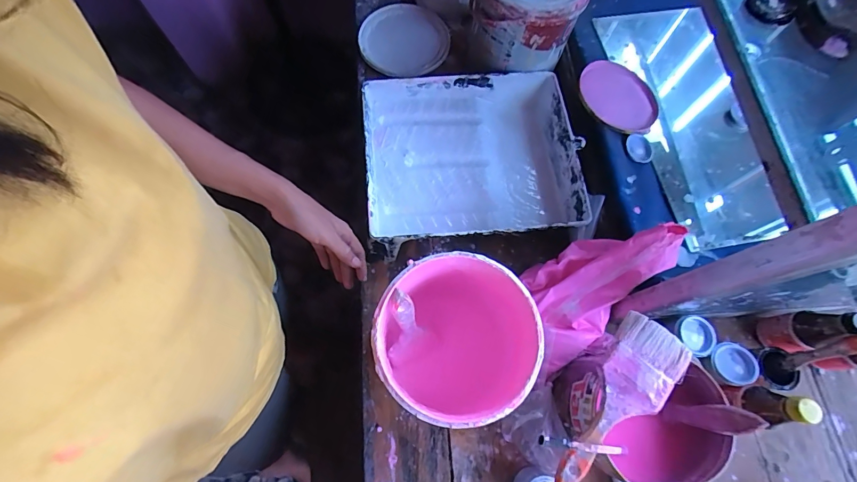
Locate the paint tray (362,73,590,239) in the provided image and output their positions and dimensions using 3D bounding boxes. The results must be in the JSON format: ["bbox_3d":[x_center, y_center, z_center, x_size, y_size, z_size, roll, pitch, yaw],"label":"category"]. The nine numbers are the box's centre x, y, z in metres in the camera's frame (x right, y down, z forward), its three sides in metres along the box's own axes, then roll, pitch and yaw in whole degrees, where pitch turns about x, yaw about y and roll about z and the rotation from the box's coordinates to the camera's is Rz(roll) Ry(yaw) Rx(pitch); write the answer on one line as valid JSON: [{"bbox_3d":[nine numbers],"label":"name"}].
[{"bbox_3d":[0.066,-0.133,0.652,0.332,0.080,0.282,-4,69,-4],"label":"paint tray"}]

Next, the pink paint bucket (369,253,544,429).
[{"bbox_3d":[0.027,0.128,0.482,0.174,0.166,0.170,1,69,-2],"label":"pink paint bucket"}]

